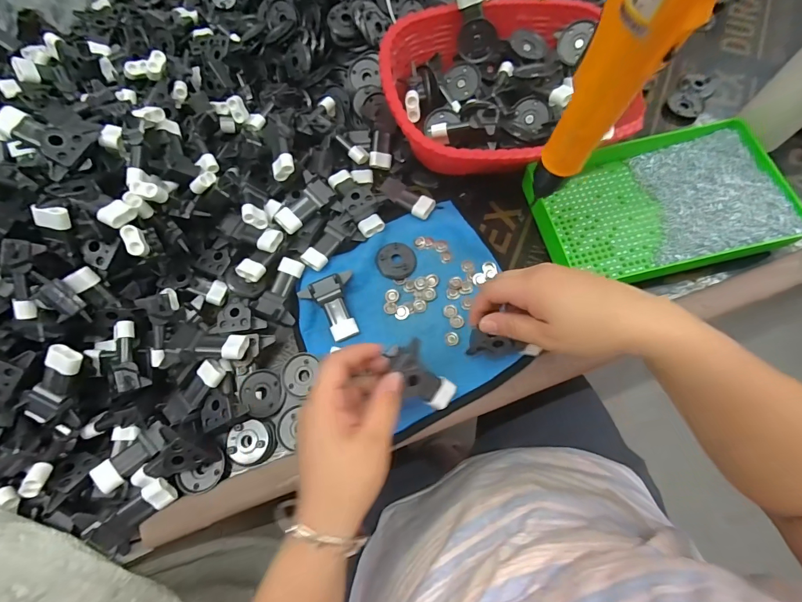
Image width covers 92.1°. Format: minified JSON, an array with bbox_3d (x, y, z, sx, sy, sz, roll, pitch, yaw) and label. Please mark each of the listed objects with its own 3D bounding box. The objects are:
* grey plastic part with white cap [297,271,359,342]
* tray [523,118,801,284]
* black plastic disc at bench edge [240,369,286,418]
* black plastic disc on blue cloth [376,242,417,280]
[{"bbox_3d":[-0.064,0.006,0.385,0.052,0.023,0.061,-27,73,-7],"label":"grey plastic part with white cap"},{"bbox_3d":[0.259,-0.103,0.402,0.240,0.037,0.151,-10,71,-2],"label":"tray"},{"bbox_3d":[-0.129,0.086,0.363,0.039,0.006,0.043,-3,75,-36],"label":"black plastic disc at bench edge"},{"bbox_3d":[-0.005,-0.044,0.406,0.041,0.006,0.041,0,71,1],"label":"black plastic disc on blue cloth"}]

